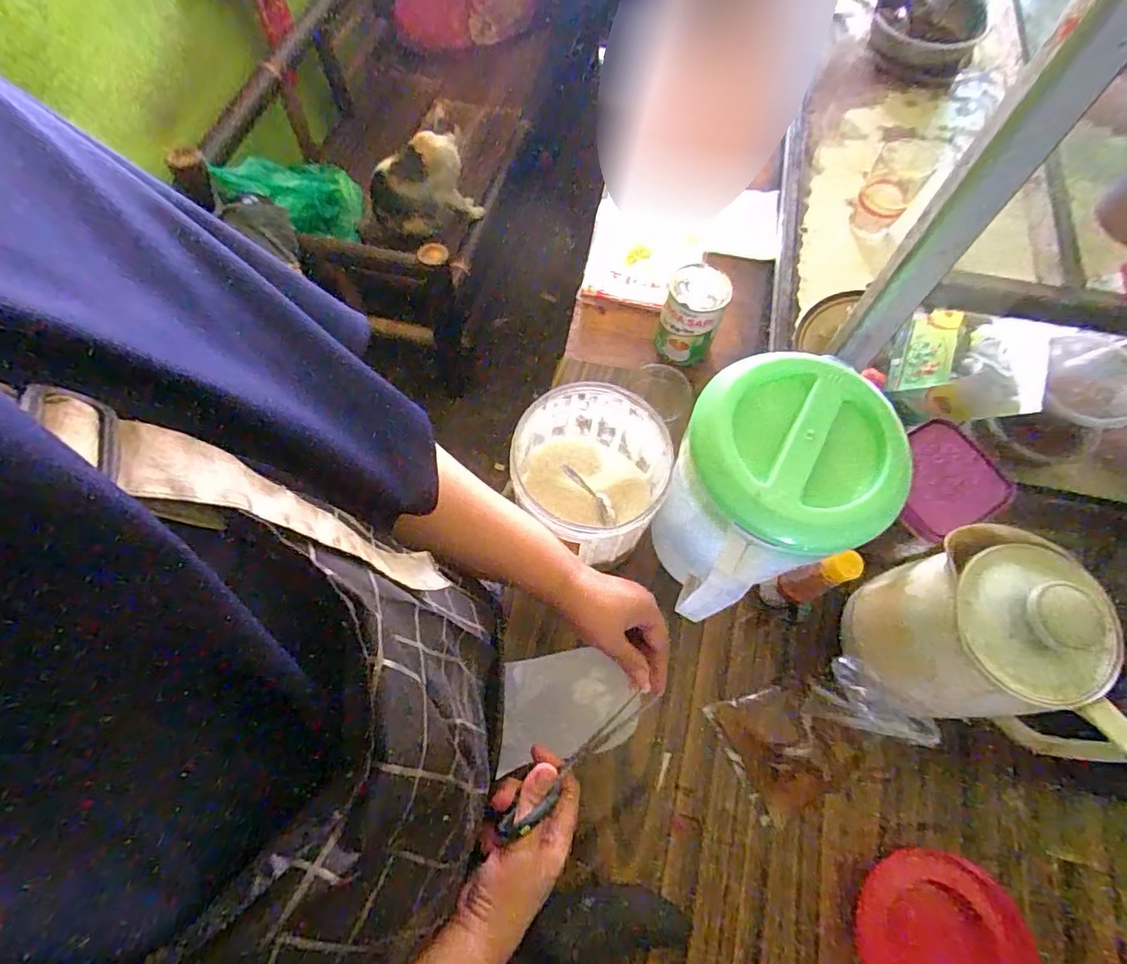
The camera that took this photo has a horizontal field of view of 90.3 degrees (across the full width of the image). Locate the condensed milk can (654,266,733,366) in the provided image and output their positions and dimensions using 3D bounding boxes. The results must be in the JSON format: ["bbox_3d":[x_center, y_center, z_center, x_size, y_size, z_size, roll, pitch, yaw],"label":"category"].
[{"bbox_3d":[0.156,-0.204,0.682,0.071,0.105,0.069,0,66,1],"label":"condensed milk can"}]

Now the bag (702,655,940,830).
[{"bbox_3d":[0.234,0.231,0.517,0.154,0.076,0.114,-23,68,-9],"label":"bag"}]

